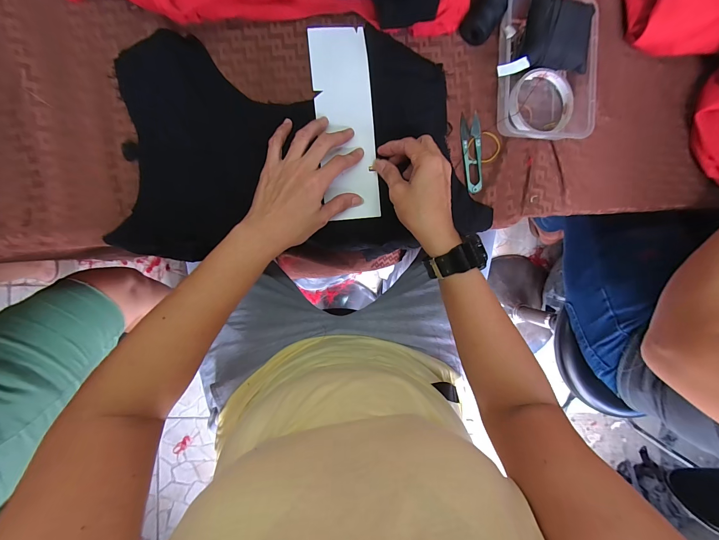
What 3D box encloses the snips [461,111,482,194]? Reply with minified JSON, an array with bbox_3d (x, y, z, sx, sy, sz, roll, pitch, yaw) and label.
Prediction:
[{"bbox_3d":[0.149,-0.153,0.401,0.024,0.007,0.101,-7,93,-8],"label":"snips"}]

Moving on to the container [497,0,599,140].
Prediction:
[{"bbox_3d":[0.233,-0.256,0.386,0.130,0.047,0.176,-1,92,-8],"label":"container"}]

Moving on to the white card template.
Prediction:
[{"bbox_3d":[-0.016,-0.180,0.383,0.071,0.006,0.229,-6,95,-5],"label":"white card template"}]

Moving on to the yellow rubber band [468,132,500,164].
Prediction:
[{"bbox_3d":[0.165,-0.164,0.406,0.042,0.008,0.040,0,92,-8],"label":"yellow rubber band"}]

